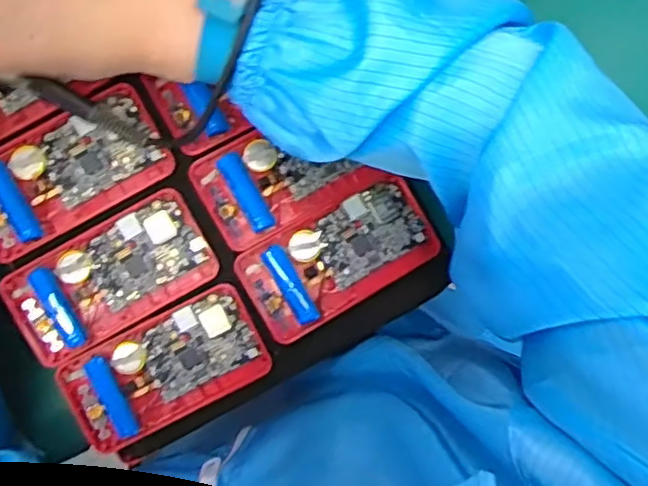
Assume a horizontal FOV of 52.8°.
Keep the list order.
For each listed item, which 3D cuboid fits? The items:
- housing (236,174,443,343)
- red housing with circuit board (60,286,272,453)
[{"bbox_3d":[0.010,0.008,0.411,0.121,0.013,0.059,-29,93,-3],"label":"housing"},{"bbox_3d":[-0.098,0.078,0.403,0.120,0.013,0.063,-27,93,-3],"label":"red housing with circuit board"}]

